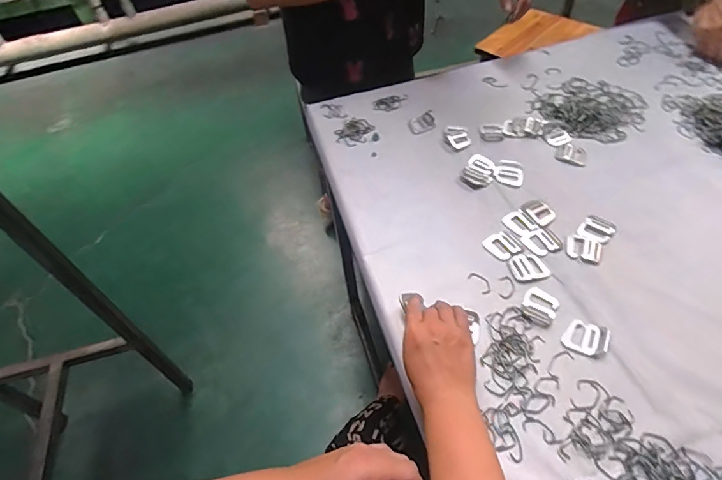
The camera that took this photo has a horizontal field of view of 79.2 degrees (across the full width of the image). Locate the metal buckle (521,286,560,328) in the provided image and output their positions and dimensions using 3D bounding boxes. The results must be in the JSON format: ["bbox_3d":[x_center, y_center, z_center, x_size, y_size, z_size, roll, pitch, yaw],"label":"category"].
[{"bbox_3d":[0.219,0.081,0.534,0.040,0.004,0.046,30,59,26],"label":"metal buckle"}]

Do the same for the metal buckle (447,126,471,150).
[{"bbox_3d":[0.165,-0.175,0.739,0.035,0.004,0.053,-11,51,-4],"label":"metal buckle"}]

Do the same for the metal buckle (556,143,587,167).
[{"bbox_3d":[0.346,-0.138,0.711,0.045,0.006,0.042,26,58,24],"label":"metal buckle"}]

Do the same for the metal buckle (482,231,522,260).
[{"bbox_3d":[0.193,0.008,0.595,0.040,0.004,0.040,-24,53,-13],"label":"metal buckle"}]

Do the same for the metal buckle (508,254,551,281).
[{"bbox_3d":[0.223,0.035,0.581,0.047,0.004,0.041,-7,51,-1],"label":"metal buckle"}]

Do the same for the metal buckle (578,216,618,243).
[{"bbox_3d":[0.325,-0.015,0.598,0.042,0.008,0.043,32,60,27],"label":"metal buckle"}]

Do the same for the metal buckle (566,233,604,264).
[{"bbox_3d":[0.299,0.011,0.583,0.042,0.004,0.040,21,56,21],"label":"metal buckle"}]

